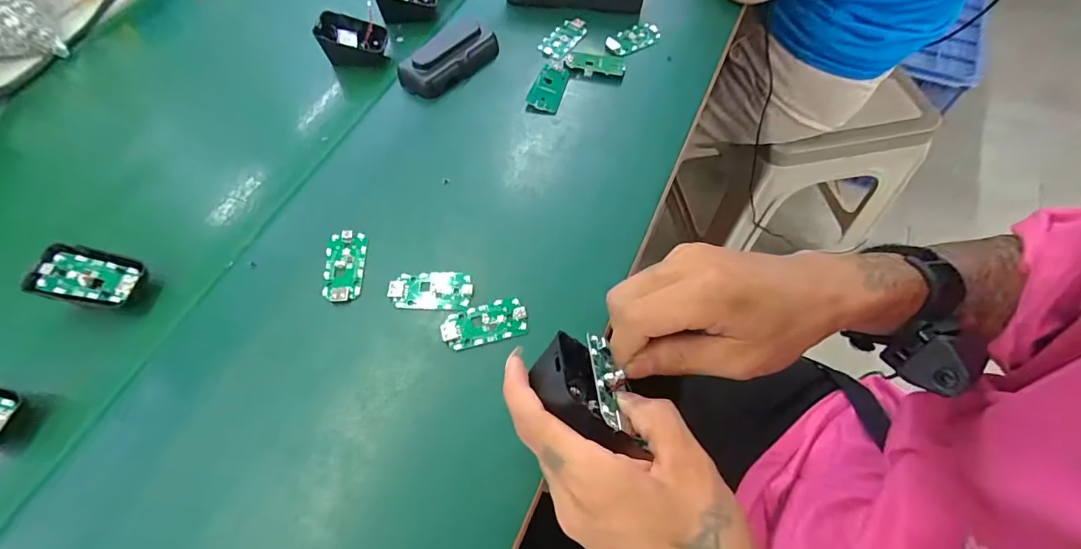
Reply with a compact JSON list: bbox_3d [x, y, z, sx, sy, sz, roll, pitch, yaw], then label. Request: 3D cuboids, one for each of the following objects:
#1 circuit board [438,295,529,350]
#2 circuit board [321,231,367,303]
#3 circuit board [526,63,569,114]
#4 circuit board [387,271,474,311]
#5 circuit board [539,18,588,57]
[{"bbox_3d":[-0.043,0.038,0.351,0.064,0.007,0.032,-15,62,-4],"label":"circuit board"},{"bbox_3d":[-0.160,-0.006,0.373,0.030,0.009,0.063,-7,62,0],"label":"circuit board"},{"bbox_3d":[0.008,-0.190,0.464,0.032,0.008,0.058,13,64,10],"label":"circuit board"},{"bbox_3d":[-0.087,0.011,0.362,0.064,0.006,0.032,0,62,4],"label":"circuit board"},{"bbox_3d":[0.027,-0.263,0.503,0.034,0.004,0.070,29,67,17],"label":"circuit board"}]

